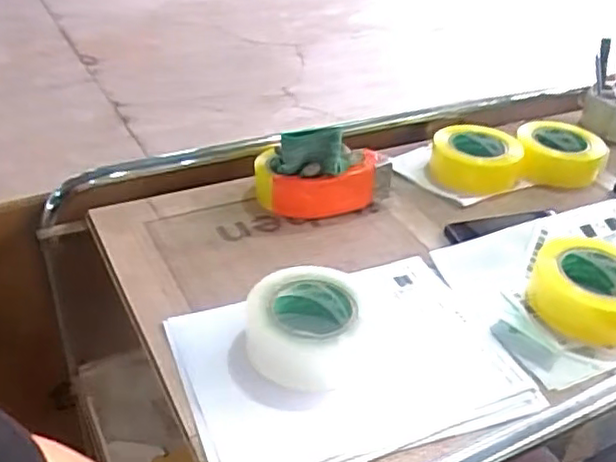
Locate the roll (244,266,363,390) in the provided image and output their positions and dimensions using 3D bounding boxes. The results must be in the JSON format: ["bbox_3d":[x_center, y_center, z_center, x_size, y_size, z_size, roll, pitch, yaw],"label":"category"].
[{"bbox_3d":[-0.002,0.090,0.617,0.111,0.049,0.117,3,35,-2],"label":"roll"}]

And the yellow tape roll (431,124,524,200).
[{"bbox_3d":[0.237,-0.099,0.914,0.126,0.050,0.132,13,36,12],"label":"yellow tape roll"}]

